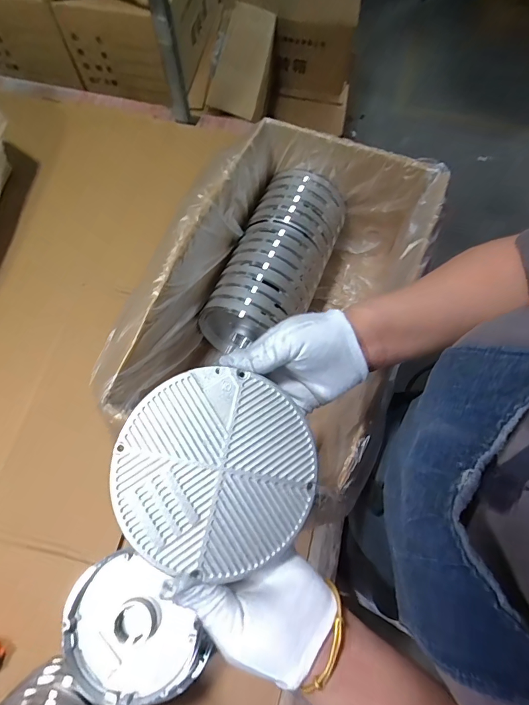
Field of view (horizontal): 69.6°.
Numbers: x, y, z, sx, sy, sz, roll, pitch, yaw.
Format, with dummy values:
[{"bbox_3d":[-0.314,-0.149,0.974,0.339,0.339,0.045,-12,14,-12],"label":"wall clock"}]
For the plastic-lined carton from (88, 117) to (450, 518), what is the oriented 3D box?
[{"bbox_3d":[0.015,-0.064,0.537,0.283,0.201,0.431,22,72,6],"label":"plastic-lined carton"}]

